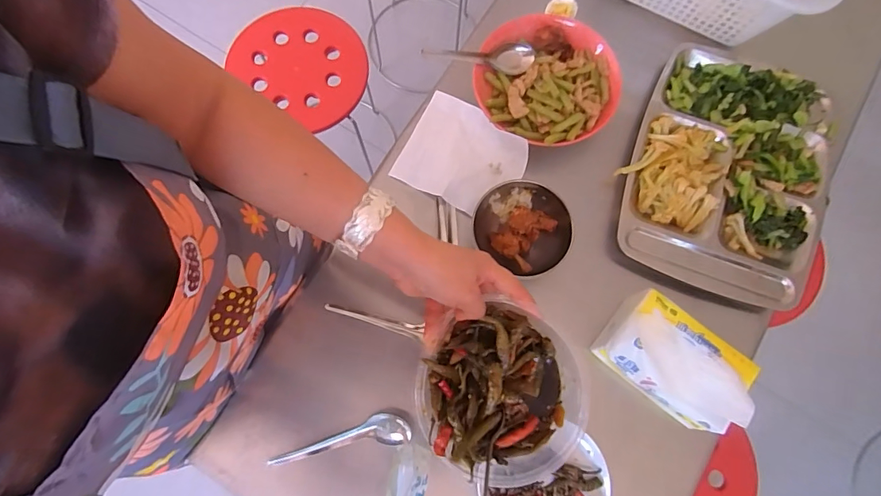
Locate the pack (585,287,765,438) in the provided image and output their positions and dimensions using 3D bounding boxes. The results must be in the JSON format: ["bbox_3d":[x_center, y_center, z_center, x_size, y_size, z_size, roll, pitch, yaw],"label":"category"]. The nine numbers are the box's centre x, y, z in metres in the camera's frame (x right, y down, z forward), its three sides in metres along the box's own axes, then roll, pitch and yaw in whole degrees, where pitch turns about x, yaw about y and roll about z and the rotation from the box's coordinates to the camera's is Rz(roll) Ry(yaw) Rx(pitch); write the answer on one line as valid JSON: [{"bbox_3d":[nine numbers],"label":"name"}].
[{"bbox_3d":[0.266,0.126,0.505,0.148,0.069,0.096,36,79,9],"label":"pack"}]

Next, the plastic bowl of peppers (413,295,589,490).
[{"bbox_3d":[0.063,0.144,0.424,0.159,0.056,0.156,0,76,1],"label":"plastic bowl of peppers"}]

